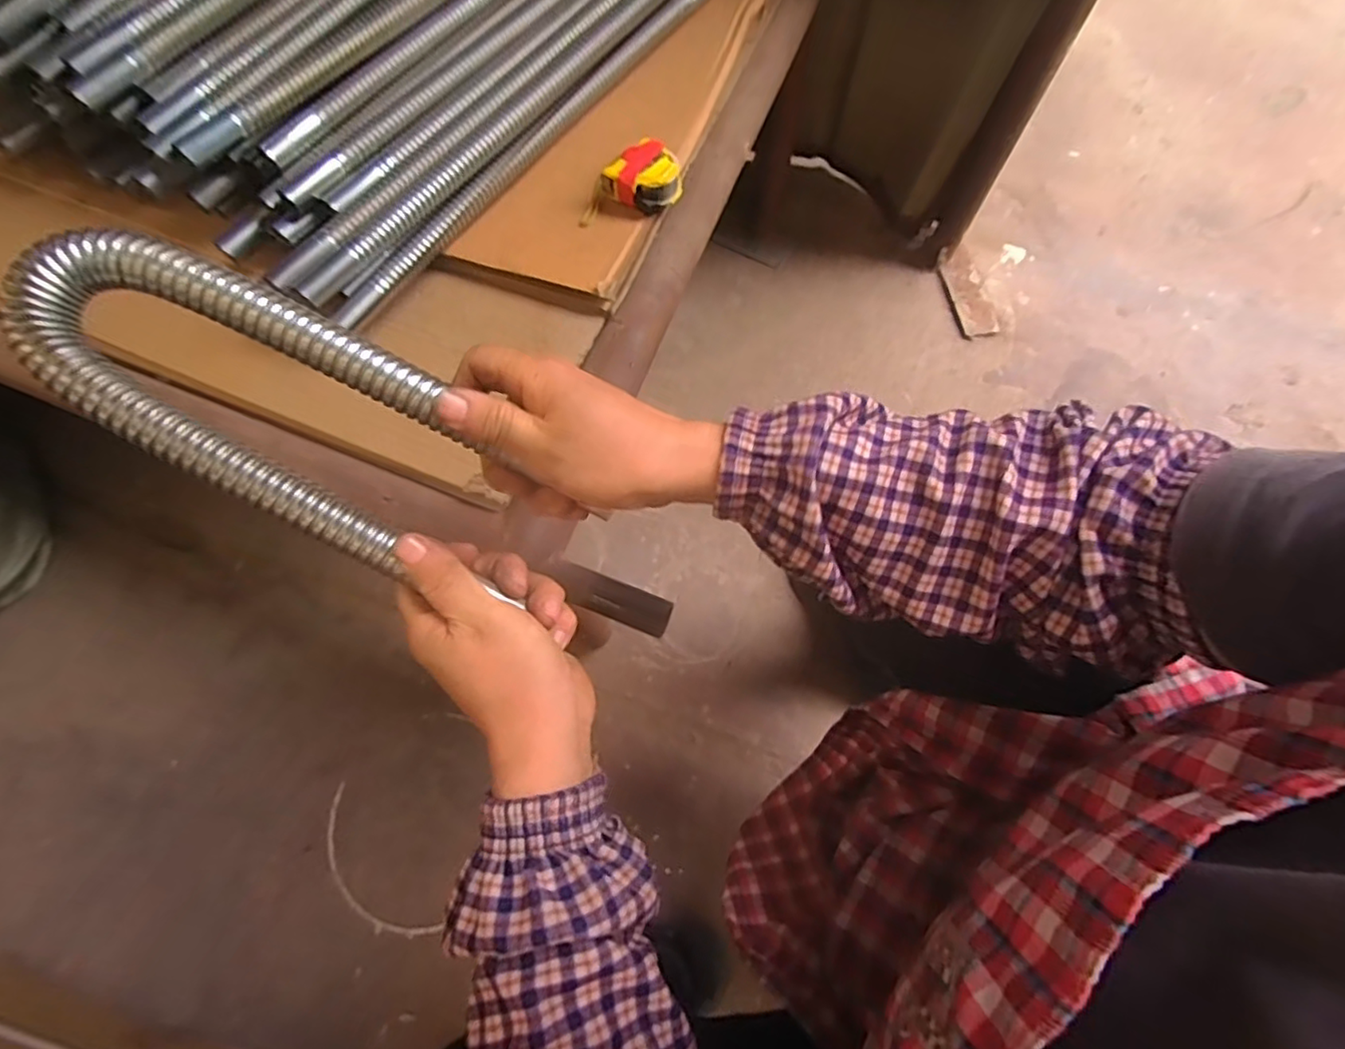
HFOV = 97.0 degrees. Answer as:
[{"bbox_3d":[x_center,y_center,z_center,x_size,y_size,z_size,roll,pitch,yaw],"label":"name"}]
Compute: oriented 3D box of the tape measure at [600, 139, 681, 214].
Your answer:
[{"bbox_3d":[-0.027,-0.322,0.551,0.057,0.032,0.053,32,75,11],"label":"tape measure"}]

